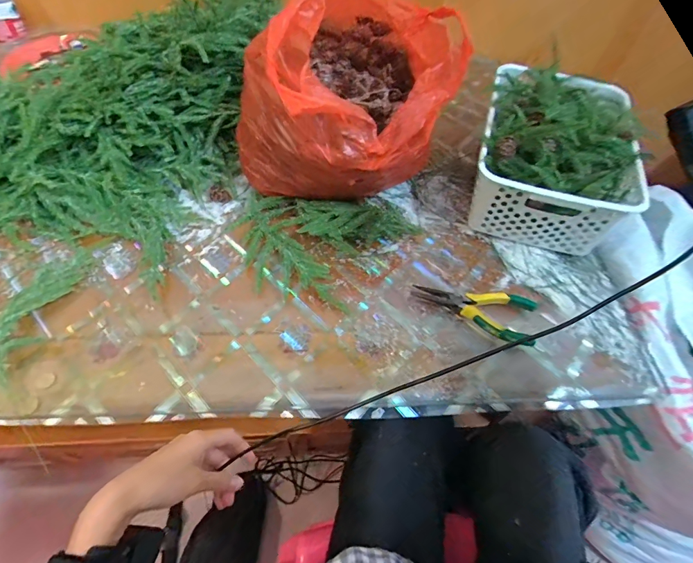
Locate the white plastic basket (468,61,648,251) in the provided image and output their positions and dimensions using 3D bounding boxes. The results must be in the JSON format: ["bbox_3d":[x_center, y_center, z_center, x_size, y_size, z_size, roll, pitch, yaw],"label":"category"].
[{"bbox_3d":[0.315,-0.194,0.604,0.214,0.151,0.301,17,59,7],"label":"white plastic basket"}]

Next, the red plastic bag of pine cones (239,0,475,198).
[{"bbox_3d":[0.009,-0.244,0.546,0.226,0.239,0.276,36,62,19],"label":"red plastic bag of pine cones"}]

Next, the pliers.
[{"bbox_3d":[0.167,0.038,0.515,0.158,0.024,0.068,14,58,5],"label":"pliers"}]

